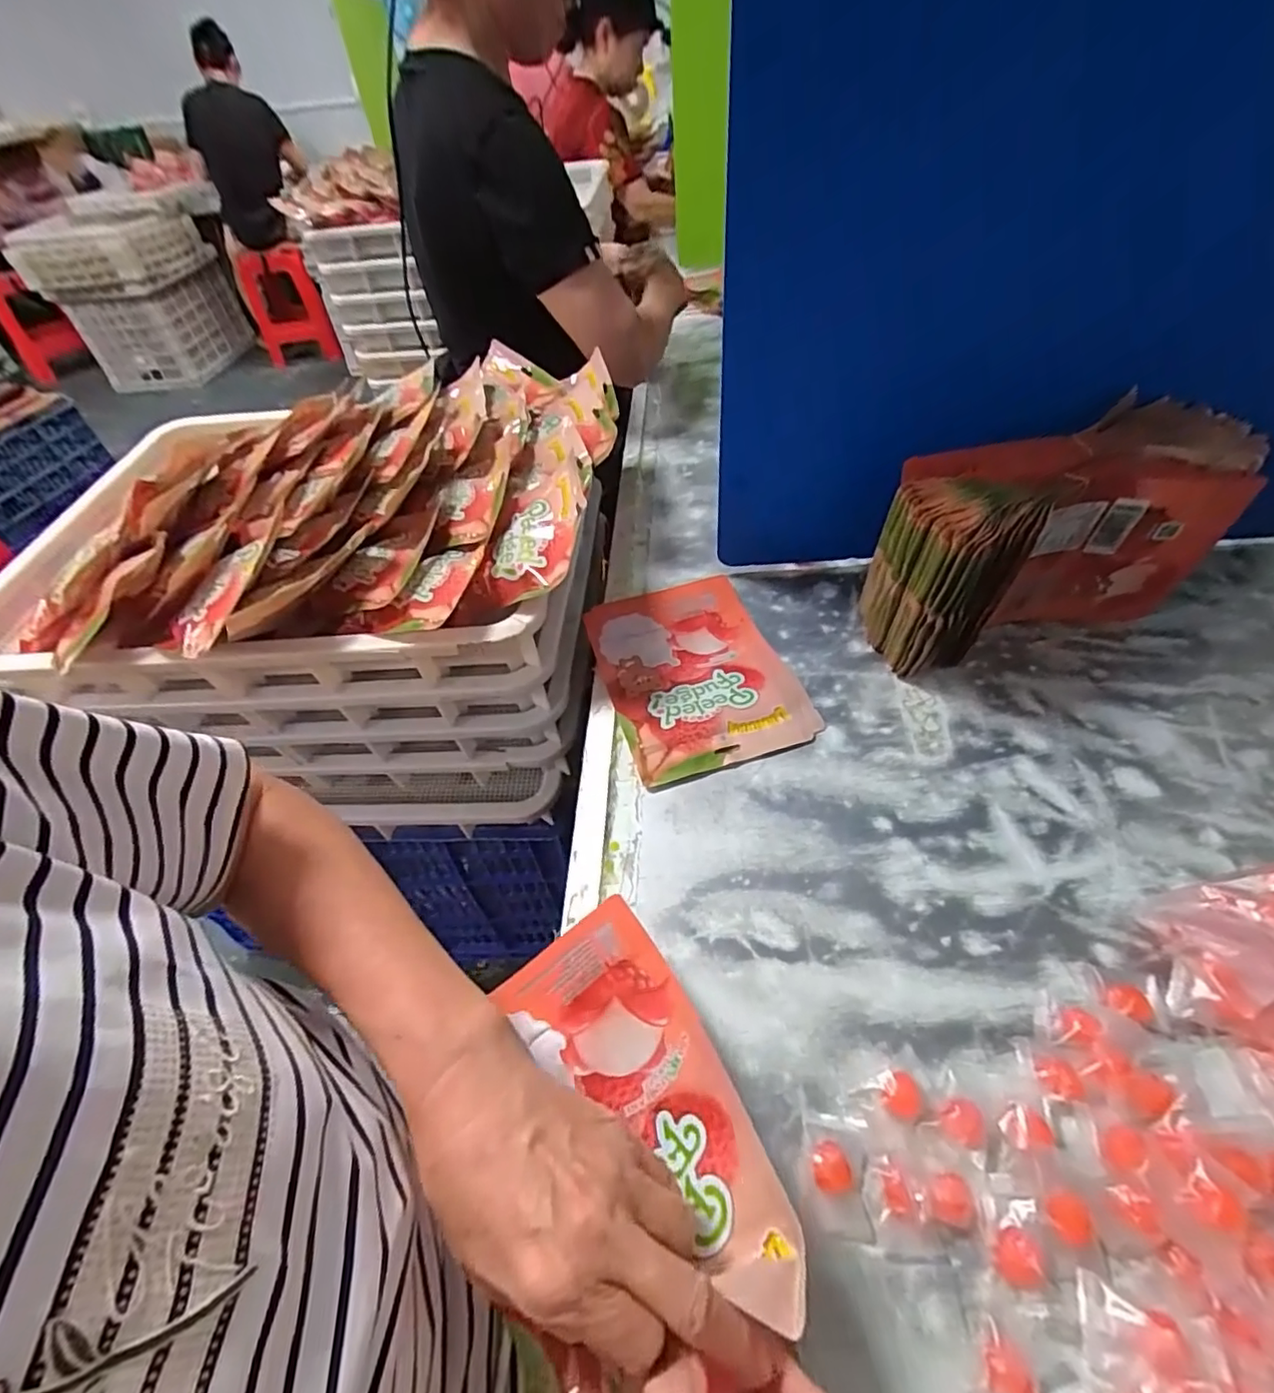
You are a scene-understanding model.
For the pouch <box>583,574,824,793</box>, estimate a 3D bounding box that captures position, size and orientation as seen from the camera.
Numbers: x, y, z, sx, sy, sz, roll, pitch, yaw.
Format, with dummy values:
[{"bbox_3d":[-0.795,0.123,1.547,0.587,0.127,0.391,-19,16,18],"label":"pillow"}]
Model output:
[{"bbox_3d":[0.054,-0.028,0.581,0.168,0.017,0.230,-17,48,-8],"label":"pouch"}]

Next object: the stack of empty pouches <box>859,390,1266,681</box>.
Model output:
[{"bbox_3d":[0.365,-0.131,0.536,0.293,0.166,0.107,-13,48,-5],"label":"stack of empty pouches"}]

